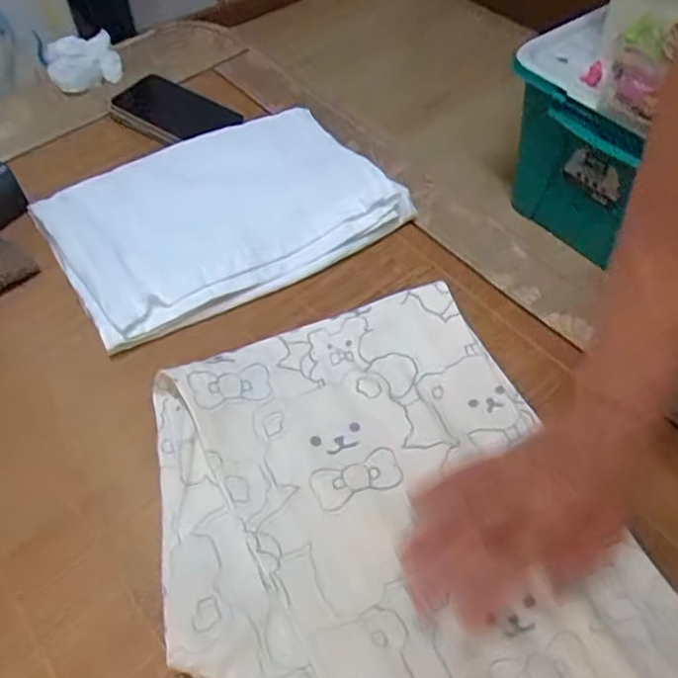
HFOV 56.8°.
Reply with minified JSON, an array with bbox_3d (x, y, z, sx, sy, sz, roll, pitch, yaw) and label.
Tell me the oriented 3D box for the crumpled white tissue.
[{"bbox_3d":[-0.302,-0.328,0.737,0.081,0.036,0.059,-20,58,-14],"label":"crumpled white tissue"}]

